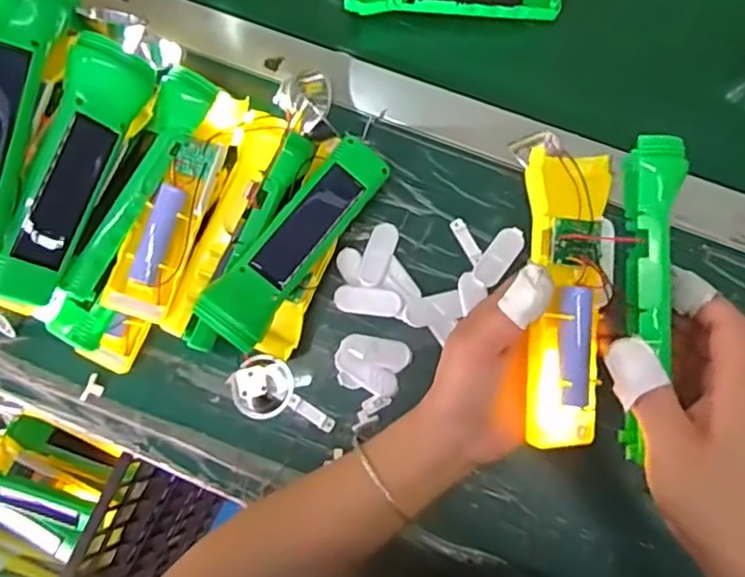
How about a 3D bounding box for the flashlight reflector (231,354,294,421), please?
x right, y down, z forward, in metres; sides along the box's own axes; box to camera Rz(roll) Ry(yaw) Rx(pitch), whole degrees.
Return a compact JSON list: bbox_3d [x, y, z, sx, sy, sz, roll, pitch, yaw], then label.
[{"bbox_3d":[-0.077,0.071,0.426,0.044,0.029,0.037,-38,79,-7],"label":"flashlight reflector"}]

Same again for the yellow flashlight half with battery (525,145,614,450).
[{"bbox_3d":[0.107,0.006,0.332,0.045,0.022,0.160,3,88,2],"label":"yellow flashlight half with battery"}]

